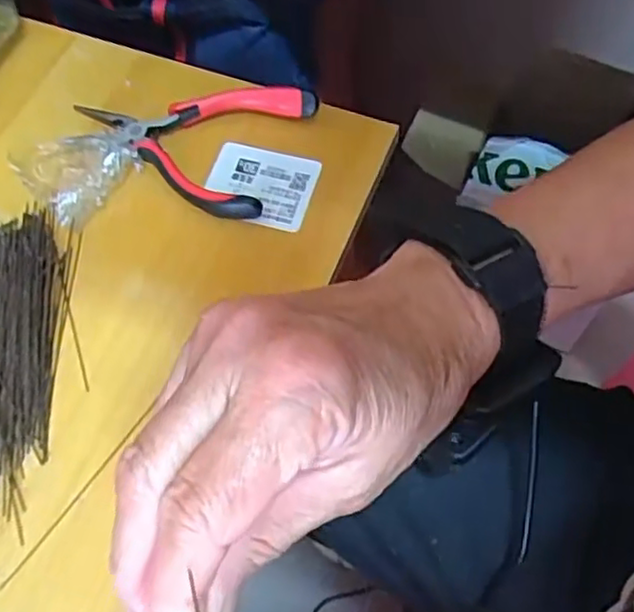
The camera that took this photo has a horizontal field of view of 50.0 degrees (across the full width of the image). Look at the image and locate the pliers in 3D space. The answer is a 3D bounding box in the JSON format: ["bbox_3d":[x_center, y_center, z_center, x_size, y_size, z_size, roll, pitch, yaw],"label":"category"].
[{"bbox_3d":[-0.073,-0.100,0.384,0.121,0.019,0.085,21,66,12],"label":"pliers"}]

